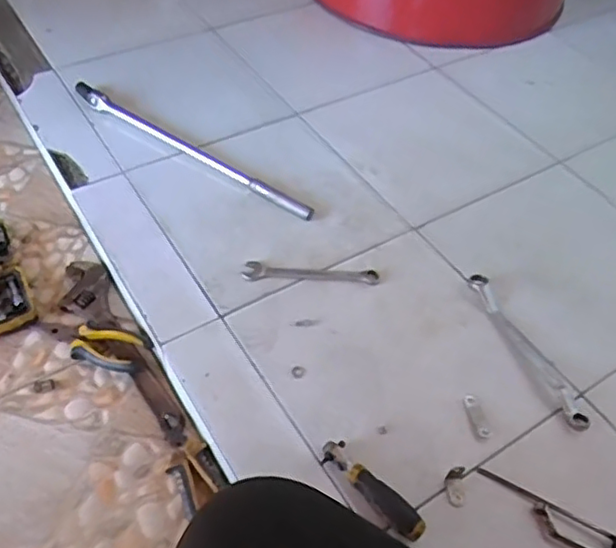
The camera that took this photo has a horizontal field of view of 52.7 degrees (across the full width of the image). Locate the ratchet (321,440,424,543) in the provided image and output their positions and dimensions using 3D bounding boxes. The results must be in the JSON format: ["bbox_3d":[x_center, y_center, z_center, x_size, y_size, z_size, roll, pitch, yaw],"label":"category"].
[{"bbox_3d":[0.064,0.213,0.617,0.027,0.028,0.123,-34,61,-28],"label":"ratchet"}]

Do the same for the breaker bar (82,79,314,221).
[{"bbox_3d":[-0.185,-0.191,0.938,0.459,0.020,0.024,29,54,18],"label":"breaker bar"}]

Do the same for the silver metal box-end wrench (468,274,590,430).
[{"bbox_3d":[0.268,0.083,0.756,0.034,0.014,0.232,-14,53,-15],"label":"silver metal box-end wrench"}]

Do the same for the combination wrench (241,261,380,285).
[{"bbox_3d":[0.005,0.001,0.810,0.177,0.011,0.029,4,51,-2],"label":"combination wrench"}]

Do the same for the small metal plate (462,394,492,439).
[{"bbox_3d":[0.187,0.158,0.690,0.016,0.004,0.052,-7,52,-10],"label":"small metal plate"}]

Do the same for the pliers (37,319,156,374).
[{"bbox_3d":[-0.272,0.085,0.782,0.150,0.026,0.055,16,51,8],"label":"pliers"}]

